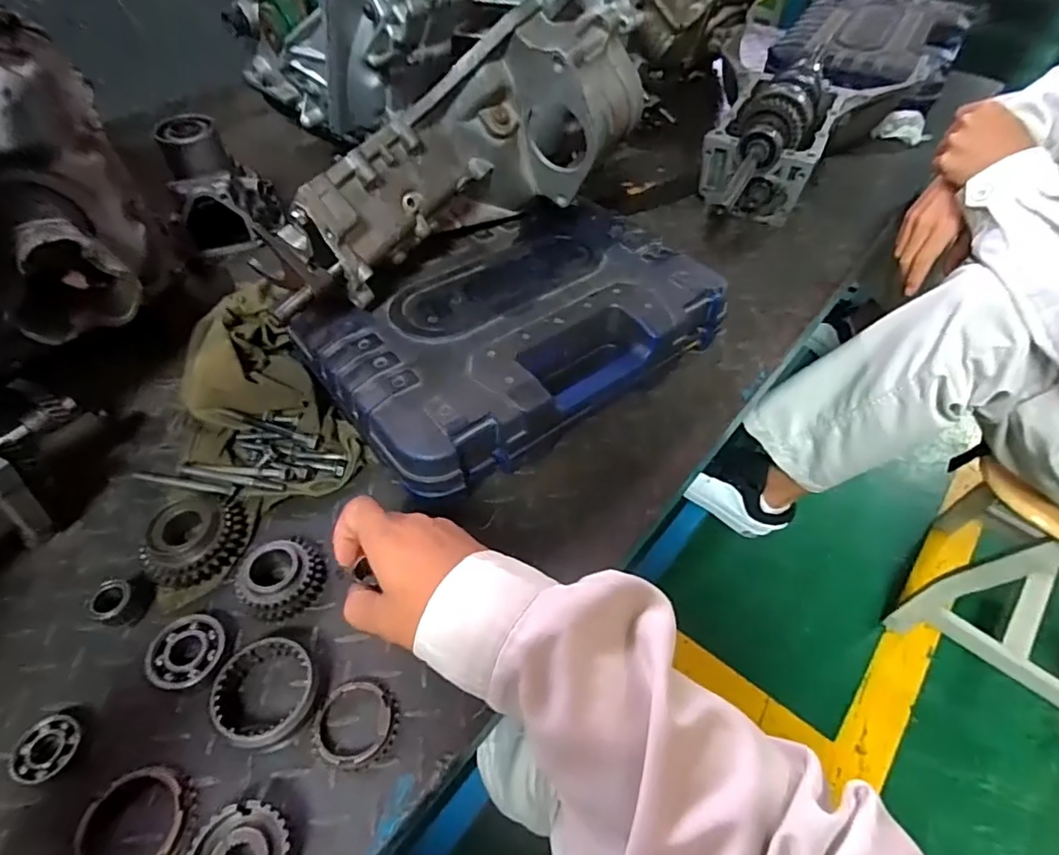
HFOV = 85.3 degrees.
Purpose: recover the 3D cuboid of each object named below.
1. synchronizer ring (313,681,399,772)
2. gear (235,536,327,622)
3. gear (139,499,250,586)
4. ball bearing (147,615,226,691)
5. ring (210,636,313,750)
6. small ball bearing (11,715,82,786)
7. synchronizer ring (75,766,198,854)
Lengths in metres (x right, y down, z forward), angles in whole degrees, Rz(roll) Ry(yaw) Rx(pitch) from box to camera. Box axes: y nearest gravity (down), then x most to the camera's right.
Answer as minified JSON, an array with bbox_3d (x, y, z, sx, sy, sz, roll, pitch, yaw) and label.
[{"bbox_3d":[-0.116,0.197,0.385,0.054,0.014,0.055,0,51,0],"label":"synchronizer ring"},{"bbox_3d":[-0.189,0.113,0.439,0.054,0.026,0.061,33,58,24],"label":"gear"},{"bbox_3d":[-0.266,0.088,0.456,0.063,0.027,0.072,20,54,15],"label":"gear"},{"bbox_3d":[-0.242,0.160,0.409,0.048,0.014,0.050,0,51,0],"label":"ball bearing"},{"bbox_3d":[-0.178,0.180,0.389,0.068,0.026,0.065,0,51,0],"label":"ring"},{"bbox_3d":[-0.314,0.209,0.373,0.033,0.009,0.039,17,53,13],"label":"small ball bearing"},{"bbox_3d":[-0.237,0.243,0.347,0.064,0.013,0.064,0,51,0],"label":"synchronizer ring"}]

